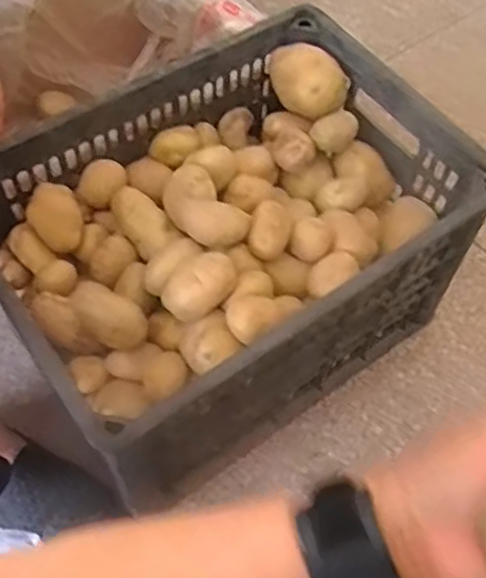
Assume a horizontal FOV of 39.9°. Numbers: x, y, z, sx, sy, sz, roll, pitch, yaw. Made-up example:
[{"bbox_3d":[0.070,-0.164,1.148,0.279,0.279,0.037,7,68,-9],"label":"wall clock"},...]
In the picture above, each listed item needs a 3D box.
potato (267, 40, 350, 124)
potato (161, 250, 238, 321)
[{"bbox_3d":[0.074,-0.254,0.796,0.057,0.063,0.102,-38,68,-22],"label":"potato"},{"bbox_3d":[-0.041,-0.003,0.633,0.051,0.040,0.069,36,64,17],"label":"potato"}]

